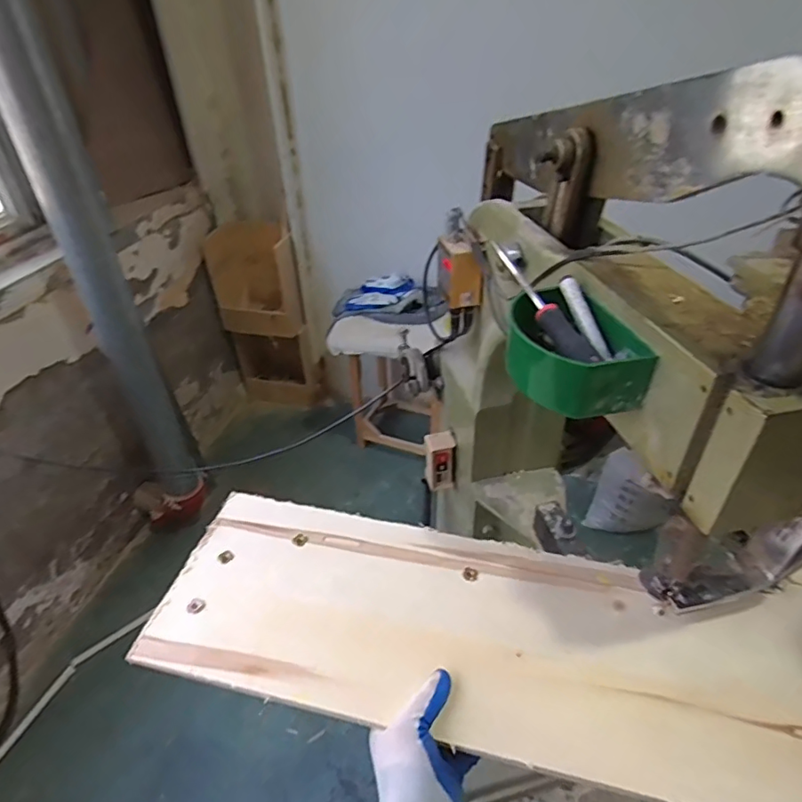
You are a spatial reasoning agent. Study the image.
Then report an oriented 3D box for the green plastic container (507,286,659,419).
[{"bbox_3d":[0.148,-0.046,0.486,0.092,0.060,0.138,-10,37,-10],"label":"green plastic container"}]

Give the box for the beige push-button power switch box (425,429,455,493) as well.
[{"bbox_3d":[0.072,0.111,0.994,0.050,0.117,0.045,-4,31,-3],"label":"beige push-button power switch box"}]

